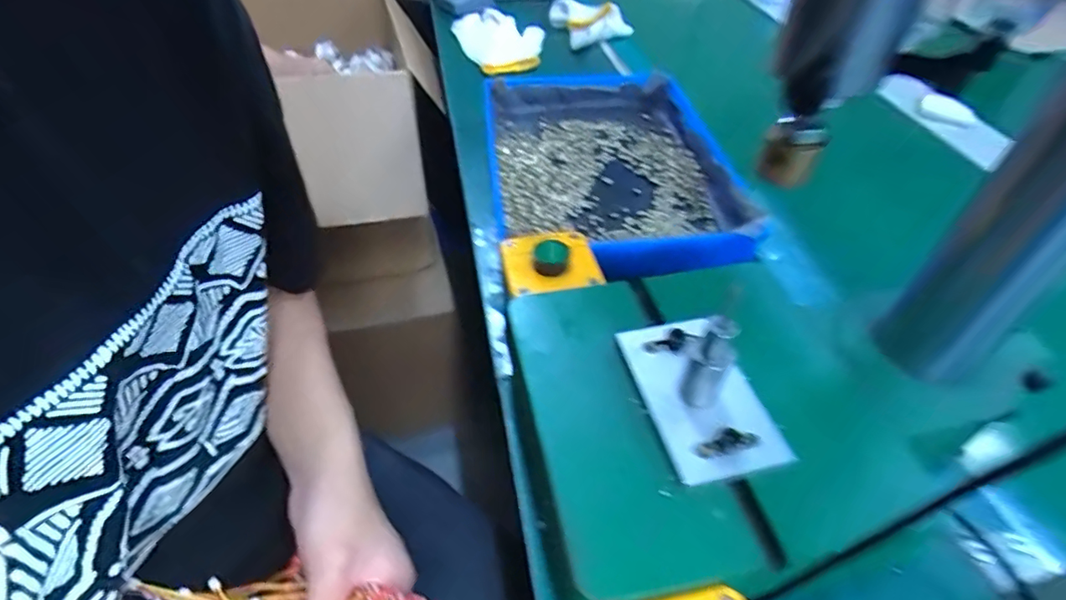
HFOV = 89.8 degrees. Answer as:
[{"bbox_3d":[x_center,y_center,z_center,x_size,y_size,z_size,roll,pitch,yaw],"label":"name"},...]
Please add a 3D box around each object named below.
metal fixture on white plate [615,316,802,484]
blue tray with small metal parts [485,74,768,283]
[{"bbox_3d":[0.093,0.037,0.286,0.061,0.057,0.100,-10,47,-12],"label":"metal fixture on white plate"},{"bbox_3d":[0.076,-0.156,0.576,0.241,0.045,0.366,-3,46,-6],"label":"blue tray with small metal parts"}]

